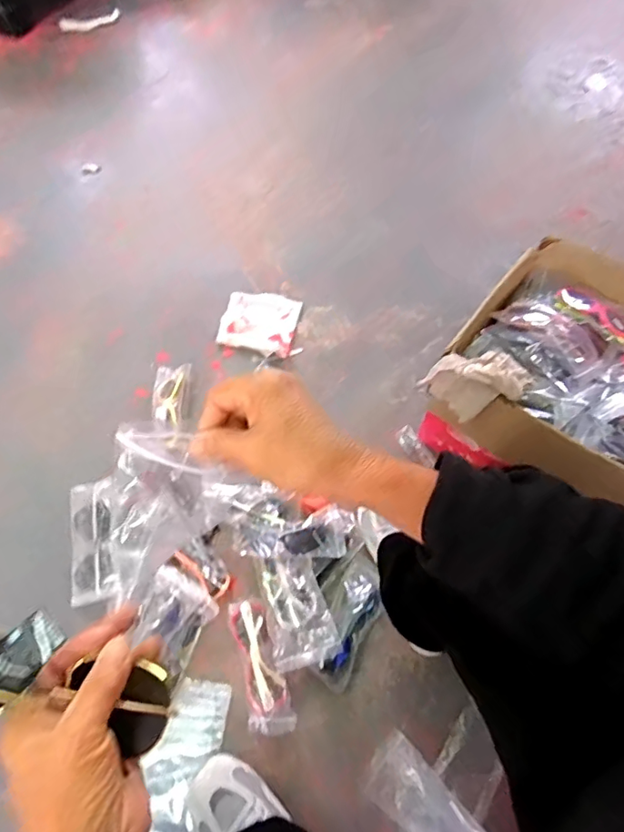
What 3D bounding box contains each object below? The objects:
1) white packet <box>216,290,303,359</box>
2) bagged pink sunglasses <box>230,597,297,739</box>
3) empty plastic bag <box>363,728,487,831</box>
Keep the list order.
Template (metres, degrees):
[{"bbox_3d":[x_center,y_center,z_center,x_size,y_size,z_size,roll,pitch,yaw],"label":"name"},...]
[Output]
[{"bbox_3d":[-0.103,-0.182,1.020,0.144,0.029,0.140,9,61,4],"label":"white packet"},{"bbox_3d":[-0.073,0.343,0.713,0.057,0.058,0.174,-16,63,-10],"label":"bagged pink sunglasses"},{"bbox_3d":[0.150,0.494,0.641,0.180,0.007,0.075,39,79,26],"label":"empty plastic bag"}]

